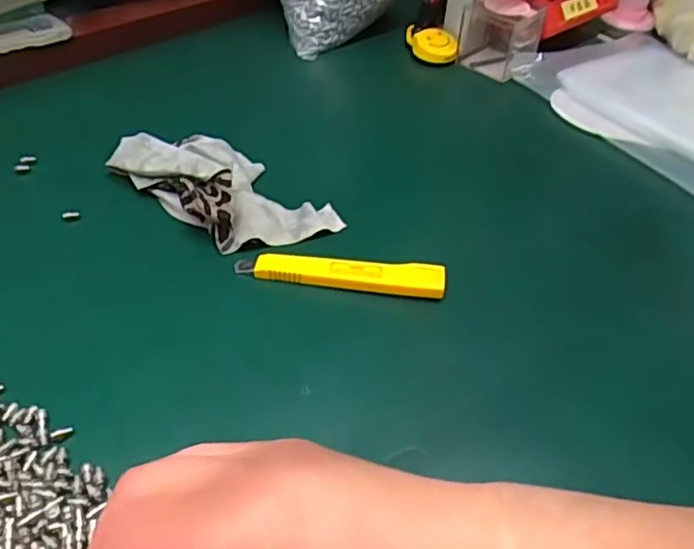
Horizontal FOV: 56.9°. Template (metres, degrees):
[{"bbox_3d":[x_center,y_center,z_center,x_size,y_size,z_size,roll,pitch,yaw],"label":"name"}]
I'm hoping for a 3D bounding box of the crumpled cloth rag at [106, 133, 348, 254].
[{"bbox_3d":[-0.082,-0.064,0.429,0.150,0.031,0.078,31,49,23],"label":"crumpled cloth rag"}]

